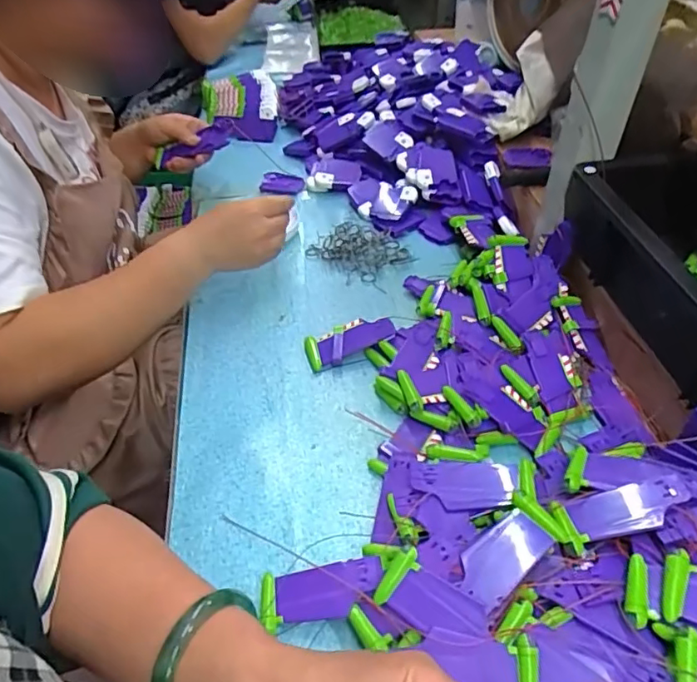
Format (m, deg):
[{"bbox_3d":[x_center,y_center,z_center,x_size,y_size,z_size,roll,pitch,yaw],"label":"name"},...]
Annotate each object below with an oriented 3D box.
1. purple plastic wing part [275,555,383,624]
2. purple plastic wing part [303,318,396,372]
[{"bbox_3d":[-0.013,0.174,0.386,0.076,0.008,0.036,-18,45,1],"label":"purple plastic wing part"},{"bbox_3d":[0.001,-0.001,0.562,0.090,0.017,0.037,-20,45,3],"label":"purple plastic wing part"}]

